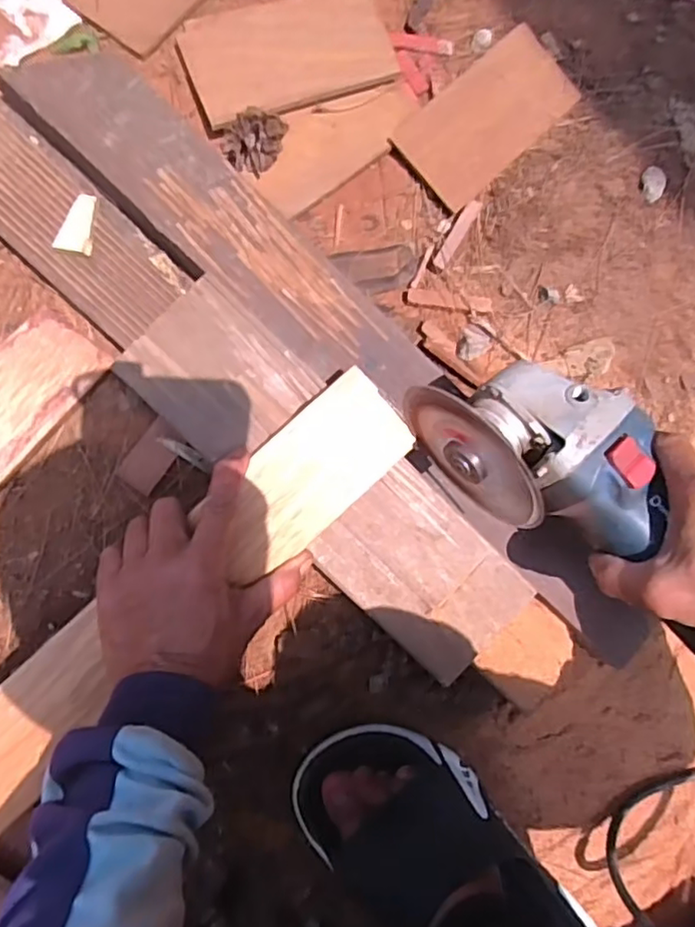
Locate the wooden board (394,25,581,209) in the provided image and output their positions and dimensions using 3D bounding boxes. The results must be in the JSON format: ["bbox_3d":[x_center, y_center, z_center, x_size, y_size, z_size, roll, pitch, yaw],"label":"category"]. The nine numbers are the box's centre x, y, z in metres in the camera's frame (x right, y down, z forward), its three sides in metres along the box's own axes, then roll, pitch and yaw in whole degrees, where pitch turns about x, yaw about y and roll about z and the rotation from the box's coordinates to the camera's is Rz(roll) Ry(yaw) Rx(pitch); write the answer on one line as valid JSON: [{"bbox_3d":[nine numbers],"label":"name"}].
[{"bbox_3d":[0.114,-0.283,0.498,0.153,0.013,0.079,-45,91,-9],"label":"wooden board"}]

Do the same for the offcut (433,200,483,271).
[{"bbox_3d":[0.088,-0.183,0.485,0.012,0.010,0.067,32,81,-3],"label":"offcut"}]

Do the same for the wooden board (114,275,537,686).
[{"bbox_3d":[-0.010,0.010,0.404,0.299,0.019,0.093,45,82,-3],"label":"wooden board"}]

